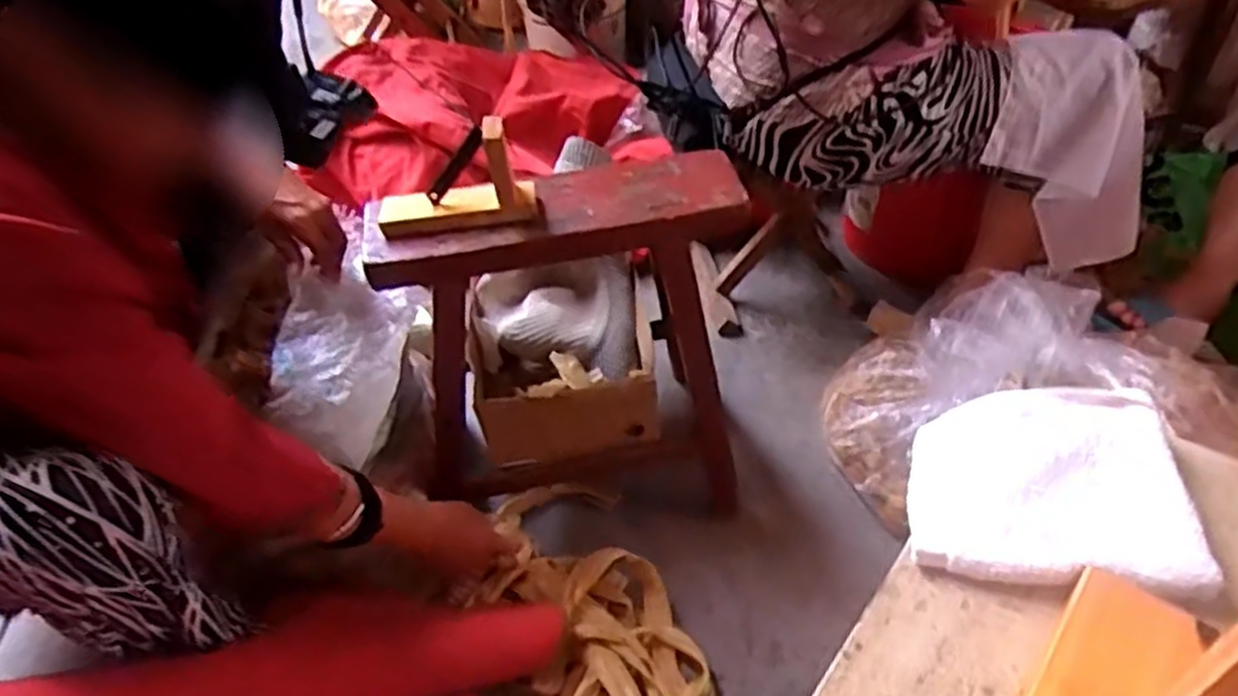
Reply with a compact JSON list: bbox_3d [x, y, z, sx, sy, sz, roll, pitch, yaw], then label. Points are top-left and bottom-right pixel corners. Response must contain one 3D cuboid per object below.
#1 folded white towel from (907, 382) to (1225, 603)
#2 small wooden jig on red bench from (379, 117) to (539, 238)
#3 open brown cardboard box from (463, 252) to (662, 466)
[{"bbox_3d":[0.267,0.084,0.505,0.156,0.032,0.149,5,45,10],"label":"folded white towel"},{"bbox_3d":[-0.162,-0.164,0.776,0.153,0.089,0.045,-8,44,-3],"label":"small wooden jig on red bench"},{"bbox_3d":[-0.070,0.014,0.967,0.206,0.124,0.219,-8,44,-3],"label":"open brown cardboard box"}]

